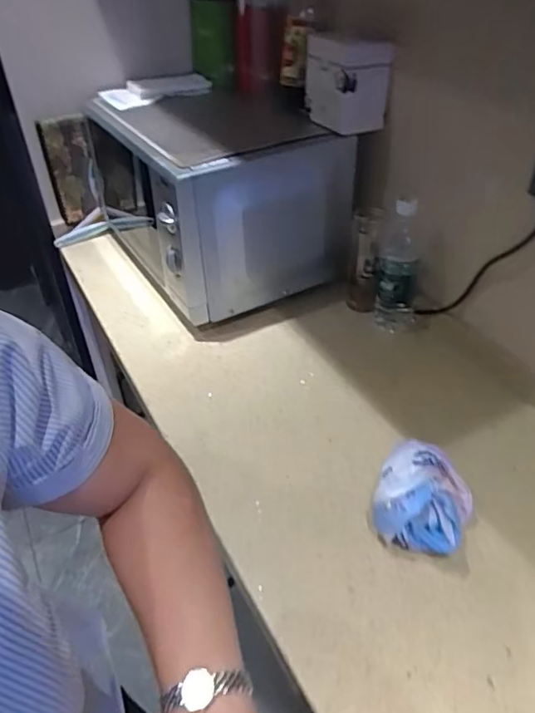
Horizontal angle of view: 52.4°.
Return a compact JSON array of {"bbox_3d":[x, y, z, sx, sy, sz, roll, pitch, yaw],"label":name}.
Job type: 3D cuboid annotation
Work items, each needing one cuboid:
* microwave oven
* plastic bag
[{"bbox_3d":[-0.116,-0.315,1.052,0.359,0.292,0.506,-17,41,-18],"label":"microwave oven"},{"bbox_3d":[0.176,0.163,0.616,0.107,0.081,0.101,15,42,19],"label":"plastic bag"}]

